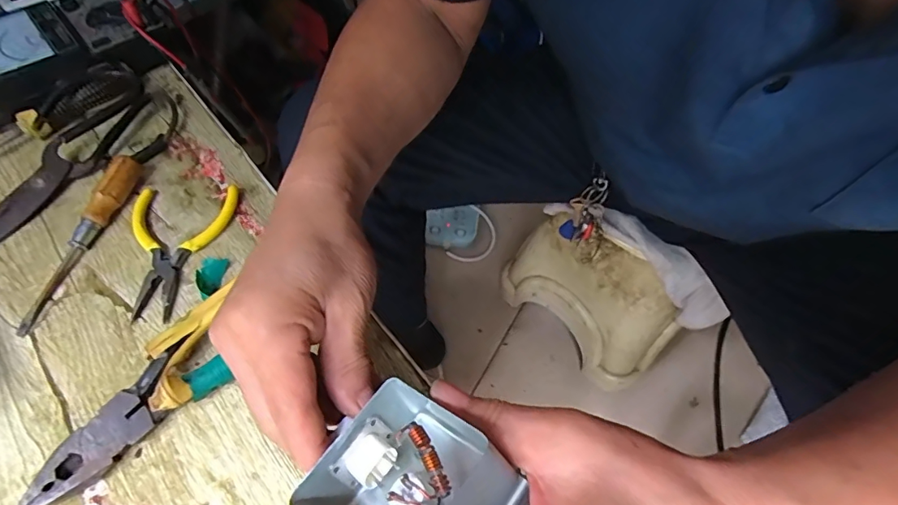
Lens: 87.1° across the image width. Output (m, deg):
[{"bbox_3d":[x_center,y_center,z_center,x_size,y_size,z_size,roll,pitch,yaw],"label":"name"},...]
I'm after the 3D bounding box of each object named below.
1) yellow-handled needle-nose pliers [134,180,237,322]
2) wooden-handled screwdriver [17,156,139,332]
[{"bbox_3d":[-0.212,-0.004,0.360,0.076,0.010,0.118,0,56,-1],"label":"yellow-handled needle-nose pliers"},{"bbox_3d":[-0.278,-0.013,0.355,0.019,0.026,0.149,9,56,5],"label":"wooden-handled screwdriver"}]

